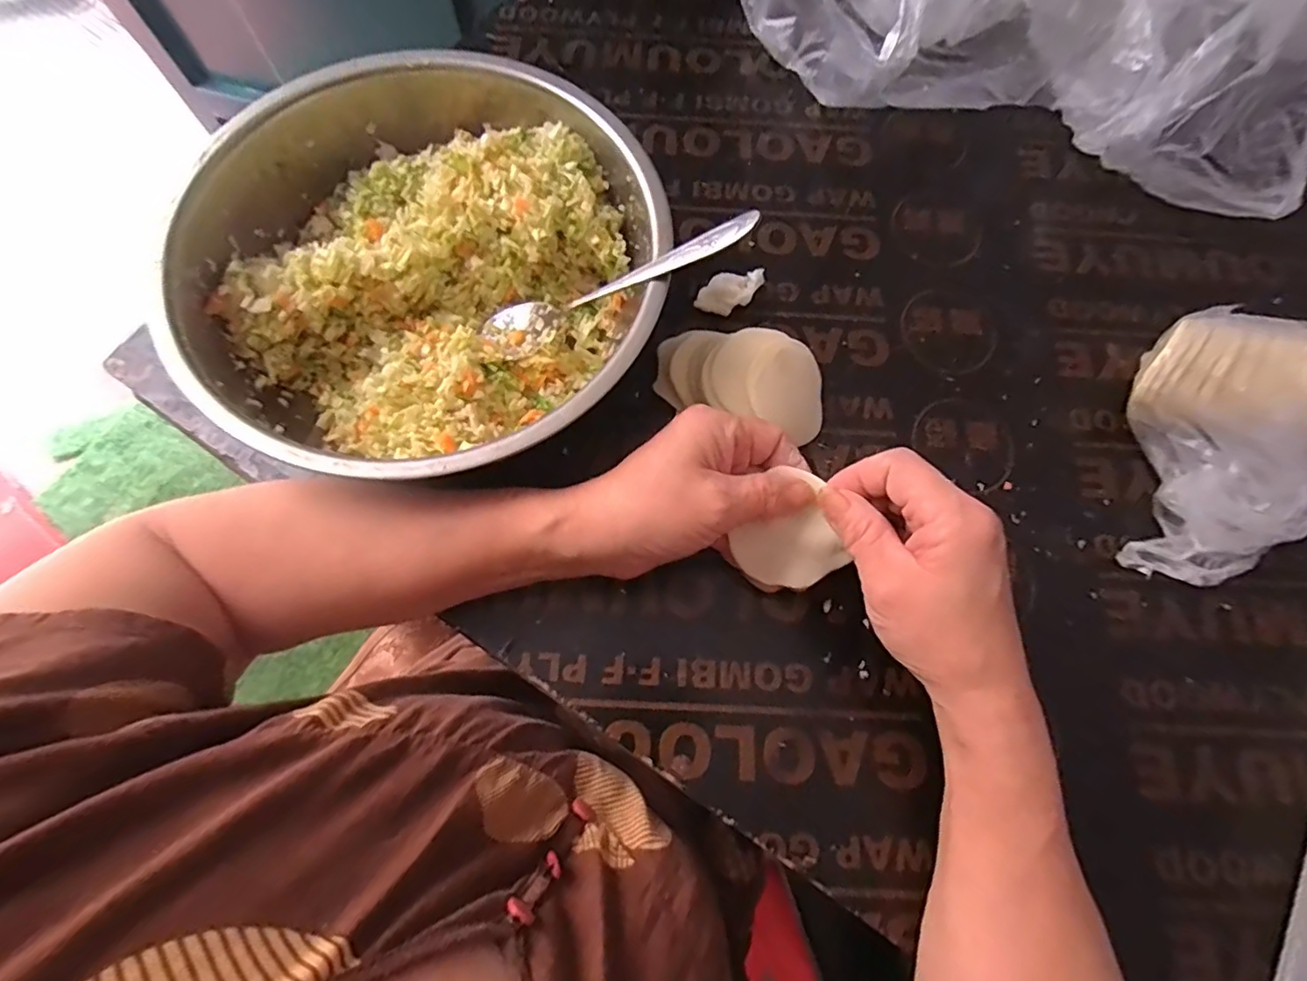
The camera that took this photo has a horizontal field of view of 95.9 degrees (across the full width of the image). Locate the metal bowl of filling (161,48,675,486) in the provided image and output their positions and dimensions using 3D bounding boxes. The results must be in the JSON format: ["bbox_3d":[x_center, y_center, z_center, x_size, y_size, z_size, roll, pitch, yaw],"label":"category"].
[{"bbox_3d":[-0.116,-0.115,0.333,0.239,0.088,0.244,0,73,-1],"label":"metal bowl of filling"}]

